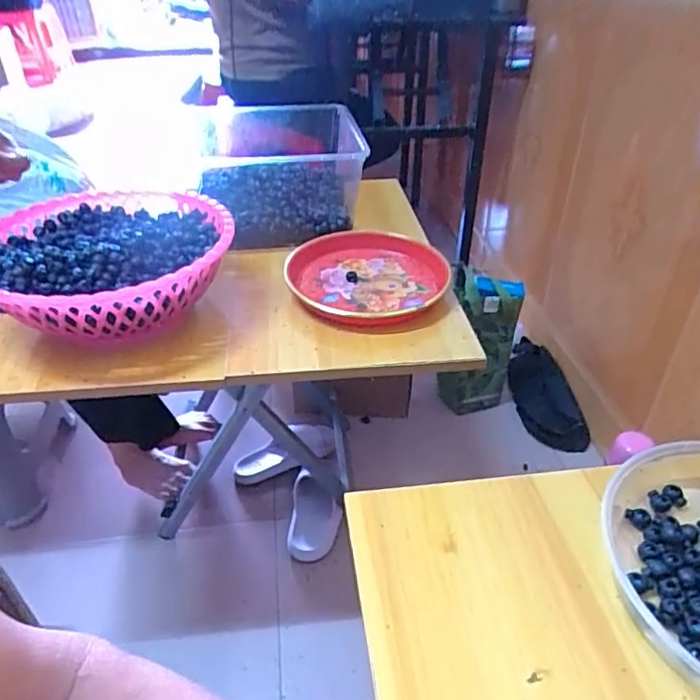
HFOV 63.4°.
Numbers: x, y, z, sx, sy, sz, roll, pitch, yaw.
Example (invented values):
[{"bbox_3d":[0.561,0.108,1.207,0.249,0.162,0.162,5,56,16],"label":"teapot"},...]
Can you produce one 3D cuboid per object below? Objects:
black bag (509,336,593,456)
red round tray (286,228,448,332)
[{"bbox_3d":[0.437,0.090,1.319,0.120,0.063,0.367,-2,36,-2],"label":"black bag"},{"bbox_3d":[0.024,-0.098,0.773,0.213,0.044,0.206,-1,36,0],"label":"red round tray"}]

